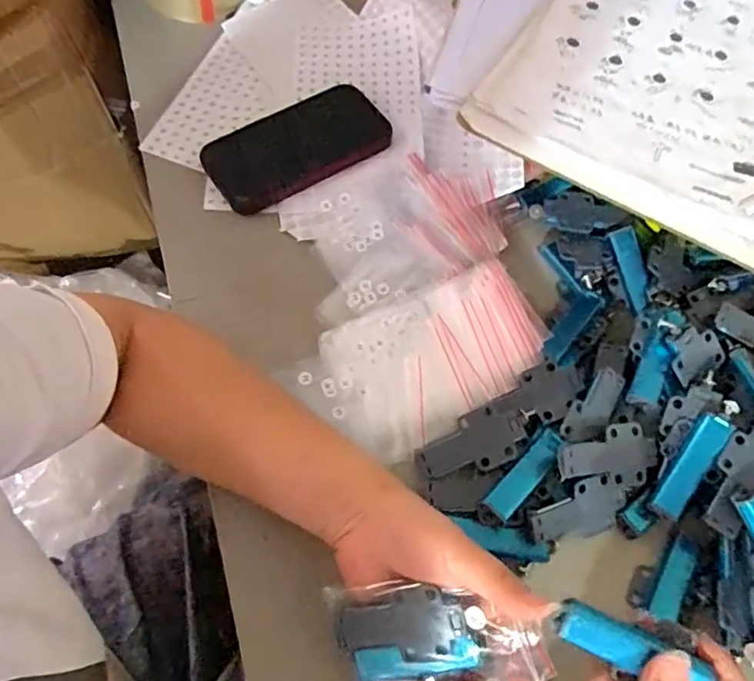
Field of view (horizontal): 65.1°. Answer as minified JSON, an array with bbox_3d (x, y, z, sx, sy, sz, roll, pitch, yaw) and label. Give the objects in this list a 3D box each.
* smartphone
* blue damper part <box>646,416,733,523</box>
[{"bbox_3d":[-0.070,-0.175,0.525,0.158,0.009,0.084,-30,71,-15],"label":"smartphone"},{"bbox_3d":[0.214,0.087,0.404,0.022,0.008,0.078,33,93,11],"label":"blue damper part"}]

